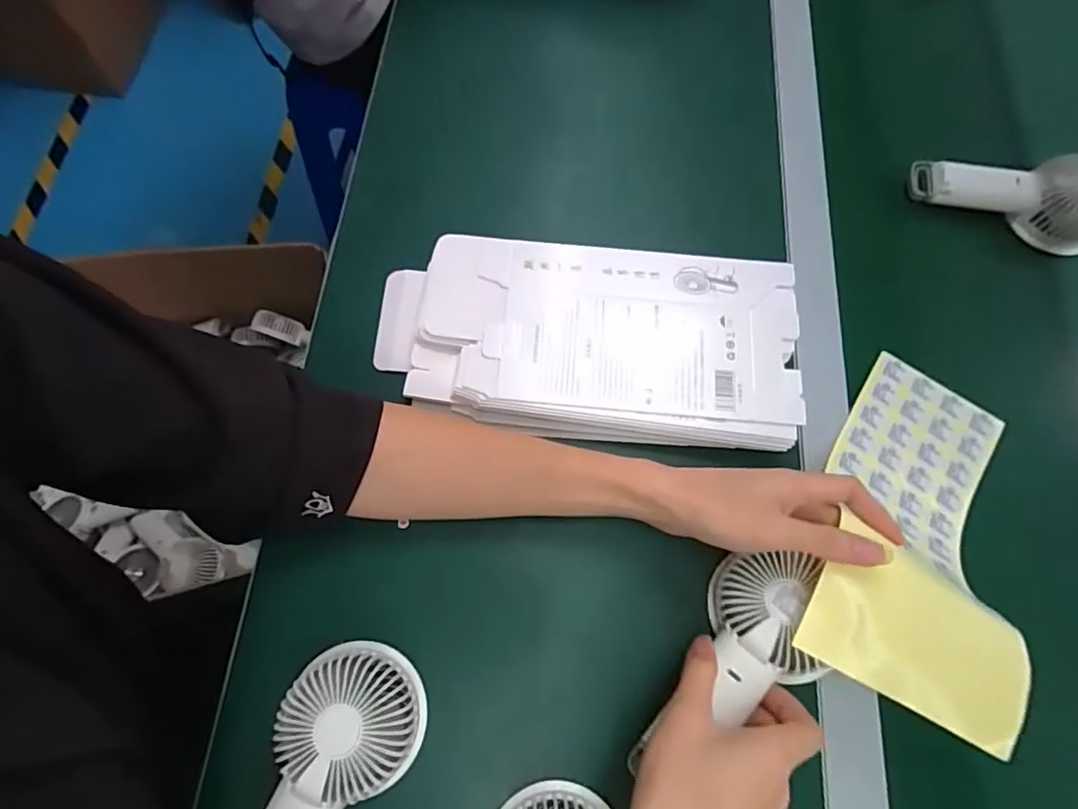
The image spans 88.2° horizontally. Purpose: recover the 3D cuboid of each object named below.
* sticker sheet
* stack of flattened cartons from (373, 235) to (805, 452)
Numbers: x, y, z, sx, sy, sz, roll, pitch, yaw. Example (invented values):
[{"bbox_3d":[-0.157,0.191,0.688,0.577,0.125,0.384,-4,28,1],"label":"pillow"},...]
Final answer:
[{"bbox_3d":[0.262,0.080,0.391,0.112,0.044,0.272,29,50,10],"label":"sticker sheet"},{"bbox_3d":[0.035,-0.053,0.445,0.327,0.032,0.151,5,70,2],"label":"stack of flattened cartons"}]

